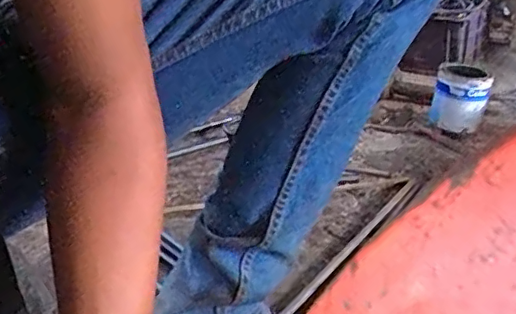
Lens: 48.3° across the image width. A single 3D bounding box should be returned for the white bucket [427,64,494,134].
[{"bbox_3d":[0.435,-0.123,1.247,0.112,0.137,0.112,5,26,16],"label":"white bucket"}]

